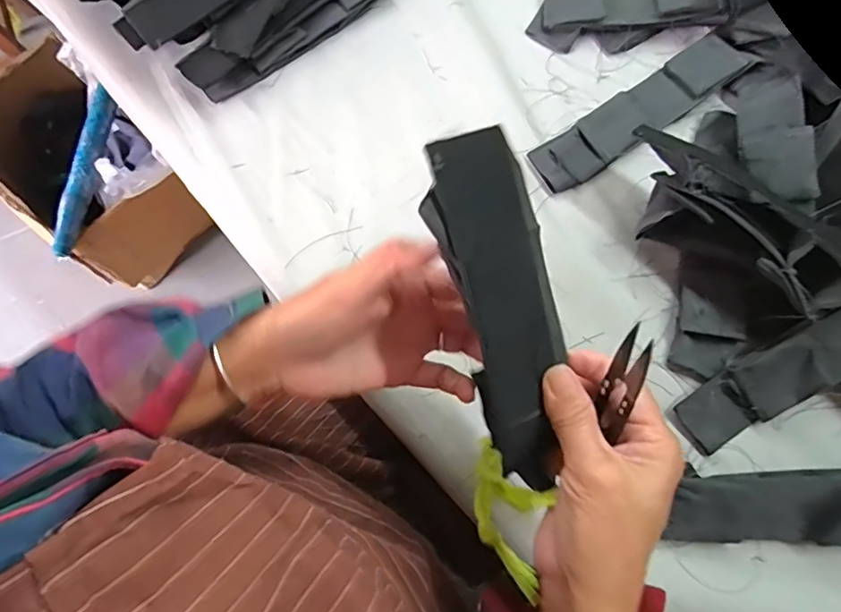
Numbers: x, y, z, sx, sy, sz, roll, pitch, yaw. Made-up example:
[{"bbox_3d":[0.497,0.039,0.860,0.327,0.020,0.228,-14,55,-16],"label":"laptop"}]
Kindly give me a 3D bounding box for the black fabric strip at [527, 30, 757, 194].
[{"bbox_3d":[0.185,-0.166,0.450,0.197,0.027,0.046,-33,77,-9],"label":"black fabric strip"}]

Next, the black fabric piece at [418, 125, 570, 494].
[{"bbox_3d":[0.044,0.012,0.261,0.050,0.014,0.188,-16,107,-5],"label":"black fabric piece"}]

